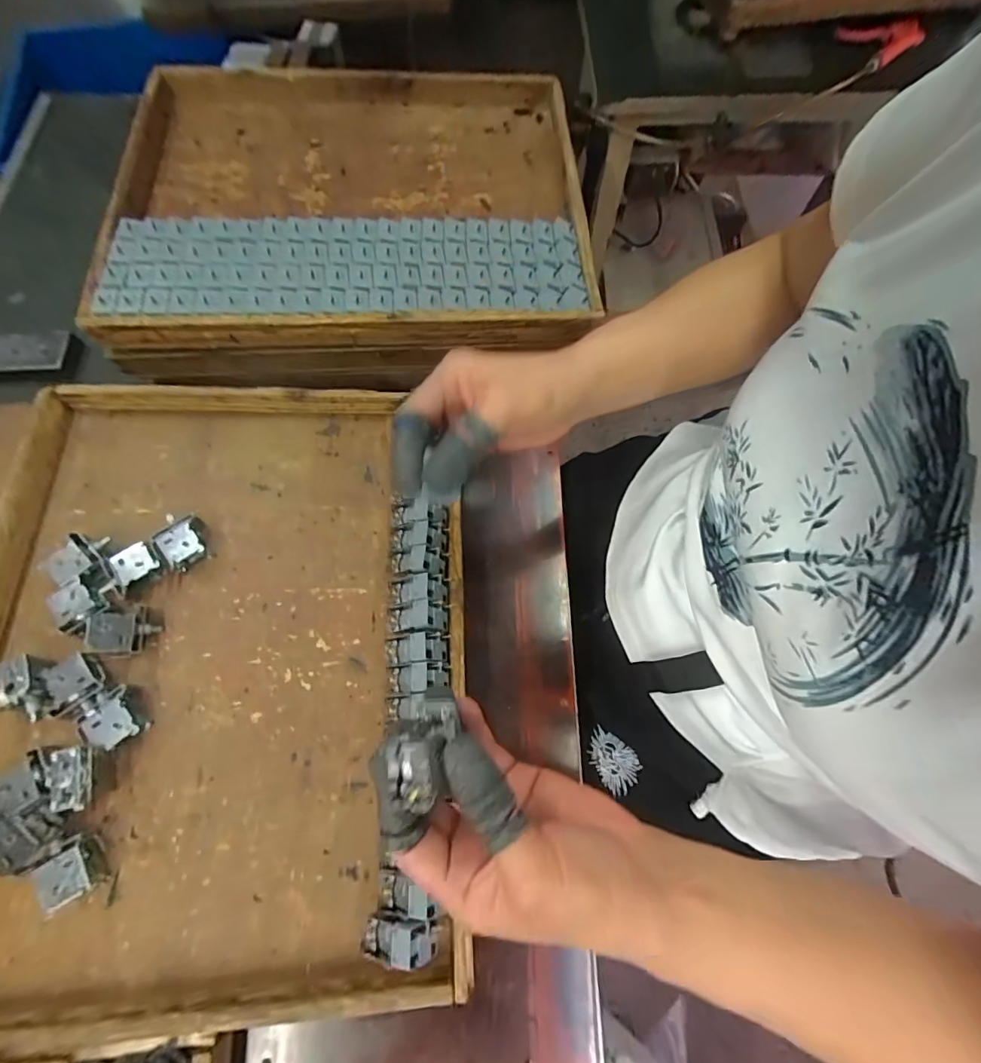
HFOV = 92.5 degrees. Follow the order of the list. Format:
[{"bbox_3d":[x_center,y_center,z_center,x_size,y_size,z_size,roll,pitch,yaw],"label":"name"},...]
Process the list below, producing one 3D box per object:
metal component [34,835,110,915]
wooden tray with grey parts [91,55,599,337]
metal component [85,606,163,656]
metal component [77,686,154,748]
[{"bbox_3d":[-0.297,0.242,0.334,0.028,0.023,0.036,-29,73,-11],"label":"metal component"},{"bbox_3d":[-0.142,-0.374,0.524,0.484,0.065,0.393,-4,70,-2],"label":"wooden tray with grey parts"},{"bbox_3d":[-0.306,0.083,0.391,0.048,0.024,0.035,-5,83,-37],"label":"metal component"},{"bbox_3d":[-0.299,0.151,0.374,0.036,0.025,0.041,-31,73,-11],"label":"metal component"}]

